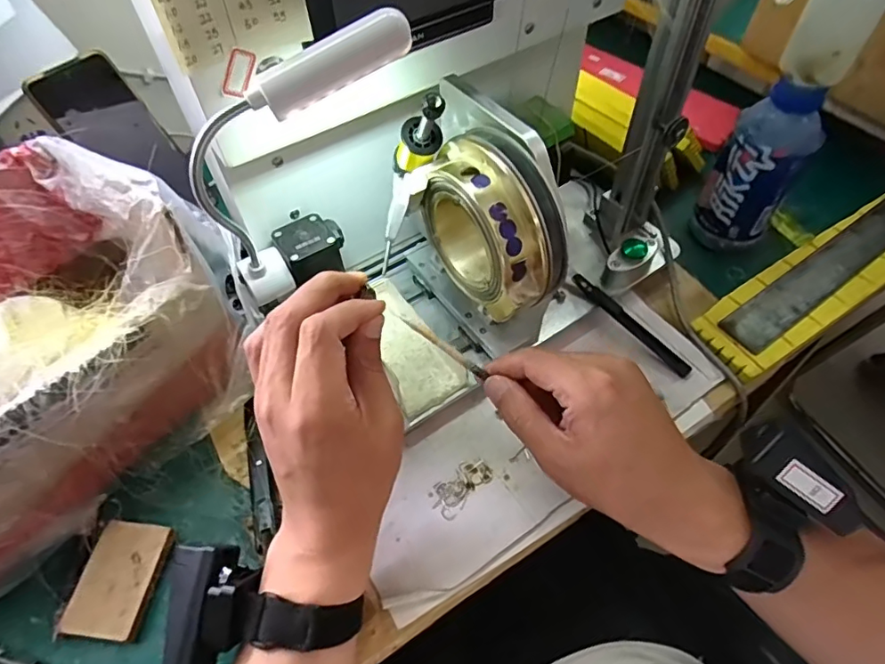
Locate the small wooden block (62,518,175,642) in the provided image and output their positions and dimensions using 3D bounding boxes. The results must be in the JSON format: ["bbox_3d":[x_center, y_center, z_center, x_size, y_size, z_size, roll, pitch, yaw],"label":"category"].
[{"bbox_3d":[-0.221,0.170,0.366,0.050,0.011,0.072,8,55,8],"label":"small wooden block"}]

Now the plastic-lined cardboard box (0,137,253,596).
[{"bbox_3d":[-0.306,0.020,0.370,0.201,0.148,0.282,33,62,22],"label":"plastic-lined cardboard box"}]

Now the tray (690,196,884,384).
[{"bbox_3d":[0.379,-0.061,0.513,0.335,0.022,0.071,-28,58,-18],"label":"tray"}]

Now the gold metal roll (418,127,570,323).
[{"bbox_3d":[0.030,-0.071,0.347,0.043,0.090,0.108,-31,59,-19],"label":"gold metal roll"}]

